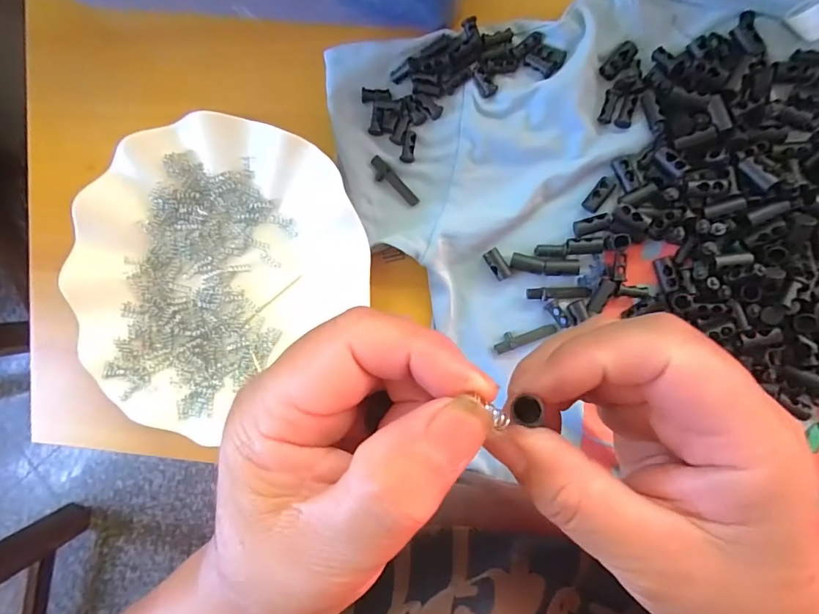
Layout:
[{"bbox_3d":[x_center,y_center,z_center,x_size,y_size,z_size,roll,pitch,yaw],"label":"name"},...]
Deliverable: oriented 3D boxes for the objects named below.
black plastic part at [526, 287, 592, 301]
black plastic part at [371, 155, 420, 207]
[{"bbox_3d":[0.082,-0.007,0.246,0.033,0.005,0.007,-4,94,8],"label":"black plastic part"},{"bbox_3d":[-0.010,-0.071,0.259,0.009,0.004,0.035,-42,88,9],"label":"black plastic part"}]

